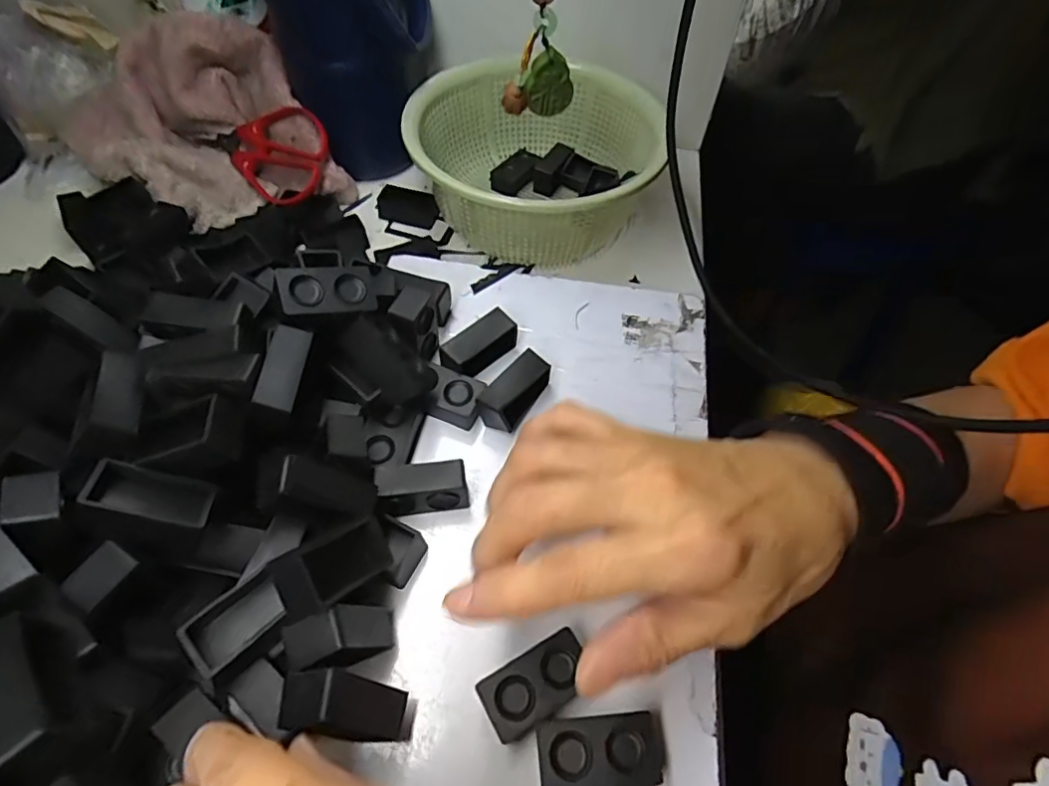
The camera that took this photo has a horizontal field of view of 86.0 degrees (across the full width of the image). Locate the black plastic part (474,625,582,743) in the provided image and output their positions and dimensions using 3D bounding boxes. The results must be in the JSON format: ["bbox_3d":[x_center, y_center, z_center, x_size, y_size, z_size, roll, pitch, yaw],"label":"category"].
[{"bbox_3d":[0.005,0.114,0.219,0.042,0.014,0.024,-25,62,-18],"label":"black plastic part"}]

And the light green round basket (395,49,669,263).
[{"bbox_3d":[0.009,-0.163,0.403,0.165,0.078,0.165,1,57,-2],"label":"light green round basket"}]

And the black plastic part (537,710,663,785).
[{"bbox_3d":[0.027,0.132,0.208,0.043,0.015,0.022,-2,57,-4],"label":"black plastic part"}]

